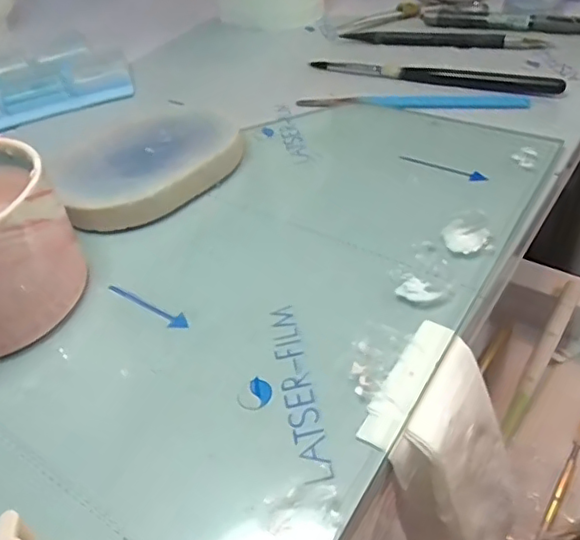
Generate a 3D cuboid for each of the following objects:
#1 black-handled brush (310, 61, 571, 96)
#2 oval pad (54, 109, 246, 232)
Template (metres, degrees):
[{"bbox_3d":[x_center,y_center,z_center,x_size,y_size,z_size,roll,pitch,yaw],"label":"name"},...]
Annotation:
[{"bbox_3d":[0.088,-0.127,0.374,0.163,0.009,0.013,17,48,23],"label":"black-handled brush"},{"bbox_3d":[-0.077,-0.061,0.322,0.101,0.017,0.094,-24,46,-17],"label":"oval pad"}]

